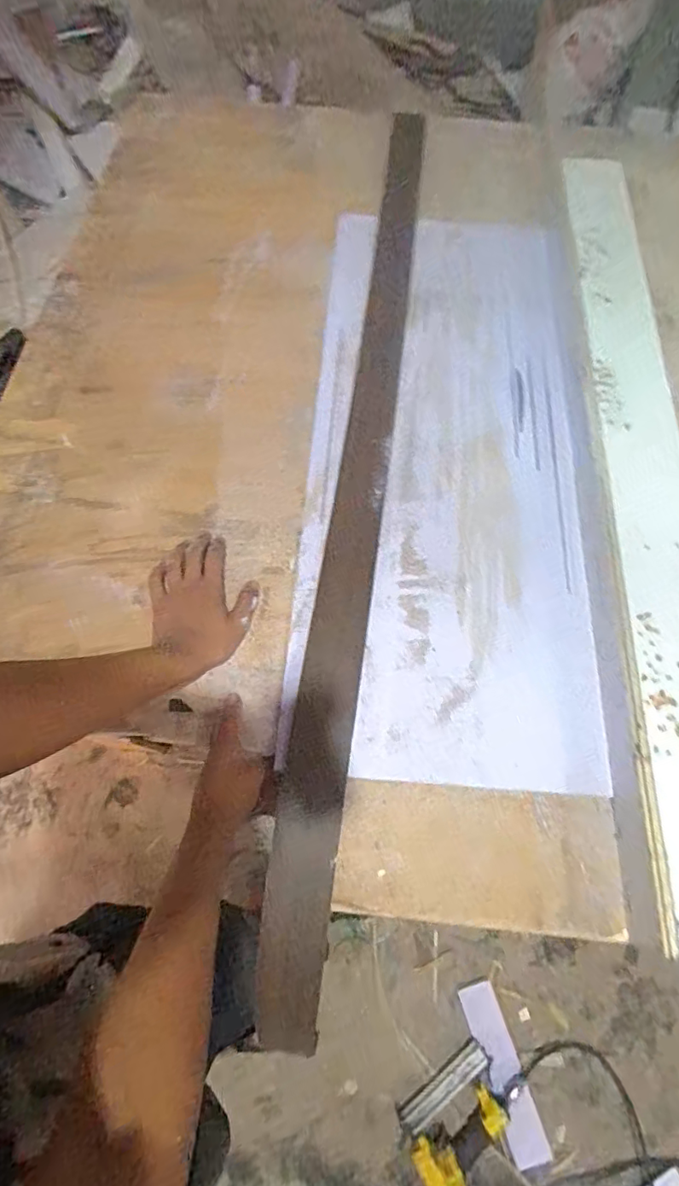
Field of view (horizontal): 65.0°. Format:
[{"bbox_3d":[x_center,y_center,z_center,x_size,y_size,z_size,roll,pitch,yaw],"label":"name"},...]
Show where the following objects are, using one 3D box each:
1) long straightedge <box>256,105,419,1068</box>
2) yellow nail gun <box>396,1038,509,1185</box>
[{"bbox_3d":[0.022,-0.151,0.681,0.071,0.041,1.311,8,69,2],"label":"long straightedge"},{"bbox_3d":[0.237,1.036,1.045,0.235,0.058,0.162,-33,71,-14],"label":"yellow nail gun"}]

